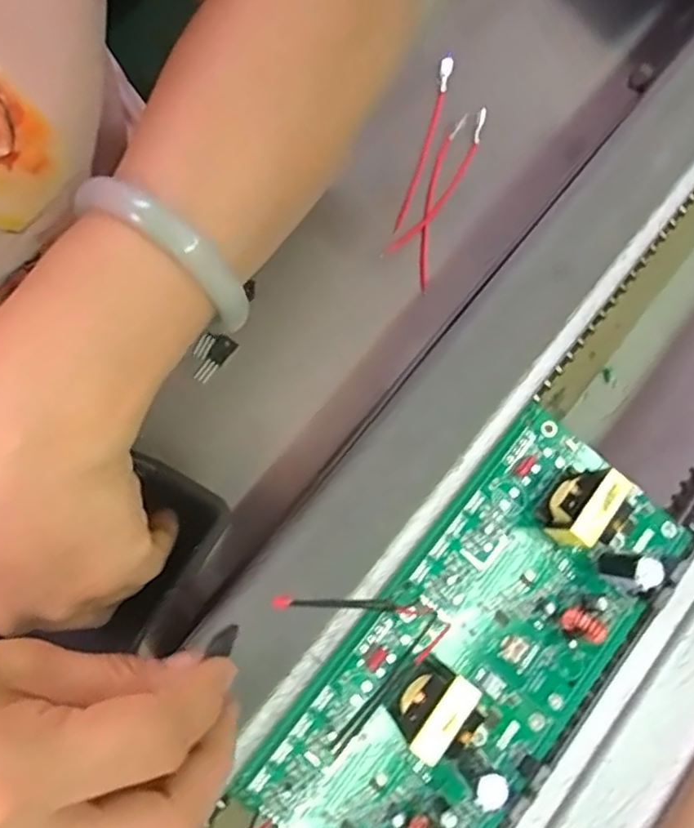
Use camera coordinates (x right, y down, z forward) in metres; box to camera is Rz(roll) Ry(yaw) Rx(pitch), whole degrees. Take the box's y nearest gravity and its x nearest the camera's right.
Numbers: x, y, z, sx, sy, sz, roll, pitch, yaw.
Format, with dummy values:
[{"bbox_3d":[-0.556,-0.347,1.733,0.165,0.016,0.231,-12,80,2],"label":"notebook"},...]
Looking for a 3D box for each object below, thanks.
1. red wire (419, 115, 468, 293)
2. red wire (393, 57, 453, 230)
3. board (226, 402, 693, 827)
[{"bbox_3d":[0.051,-0.123,0.376,0.012,0.016,0.105,13,77,4],"label":"red wire"},{"bbox_3d":[0.045,-0.160,0.381,0.008,0.010,0.113,18,79,-3],"label":"red wire"},{"bbox_3d":[0.057,0.106,0.275,0.098,0.031,0.216,40,79,1],"label":"board"}]

